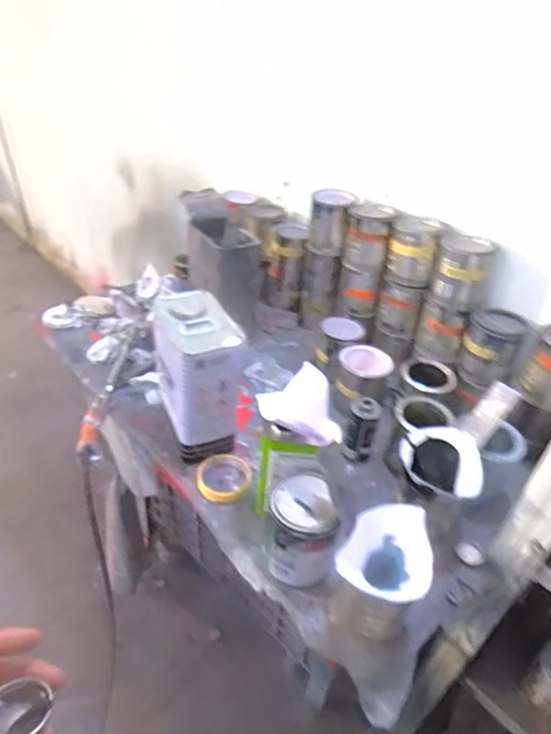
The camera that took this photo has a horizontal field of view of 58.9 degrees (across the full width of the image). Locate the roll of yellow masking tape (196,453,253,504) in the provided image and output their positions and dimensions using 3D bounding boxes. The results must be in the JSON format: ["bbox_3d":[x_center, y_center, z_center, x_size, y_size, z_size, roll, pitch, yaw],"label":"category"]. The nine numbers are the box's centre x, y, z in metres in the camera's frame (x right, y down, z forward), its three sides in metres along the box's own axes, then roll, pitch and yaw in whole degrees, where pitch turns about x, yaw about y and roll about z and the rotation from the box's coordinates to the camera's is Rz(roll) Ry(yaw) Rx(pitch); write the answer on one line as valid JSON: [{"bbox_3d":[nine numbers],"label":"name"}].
[{"bbox_3d":[-0.089,0.186,0.840,0.091,0.027,0.102,-3,39,-13],"label":"roll of yellow masking tape"}]

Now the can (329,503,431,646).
[{"bbox_3d":[0.139,0.276,0.641,0.107,0.145,0.135,25,41,22],"label":"can"}]

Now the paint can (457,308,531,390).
[{"bbox_3d":[0.409,-0.036,0.931,0.094,0.126,0.094,4,38,-3],"label":"paint can"}]

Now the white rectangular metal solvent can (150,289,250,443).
[{"bbox_3d":[-0.134,0.011,0.842,0.117,0.223,0.161,-11,41,-22],"label":"white rectangular metal solvent can"}]

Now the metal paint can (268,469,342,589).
[{"bbox_3d":[0.031,0.235,0.695,0.090,0.149,0.101,1,38,-8],"label":"metal paint can"}]

